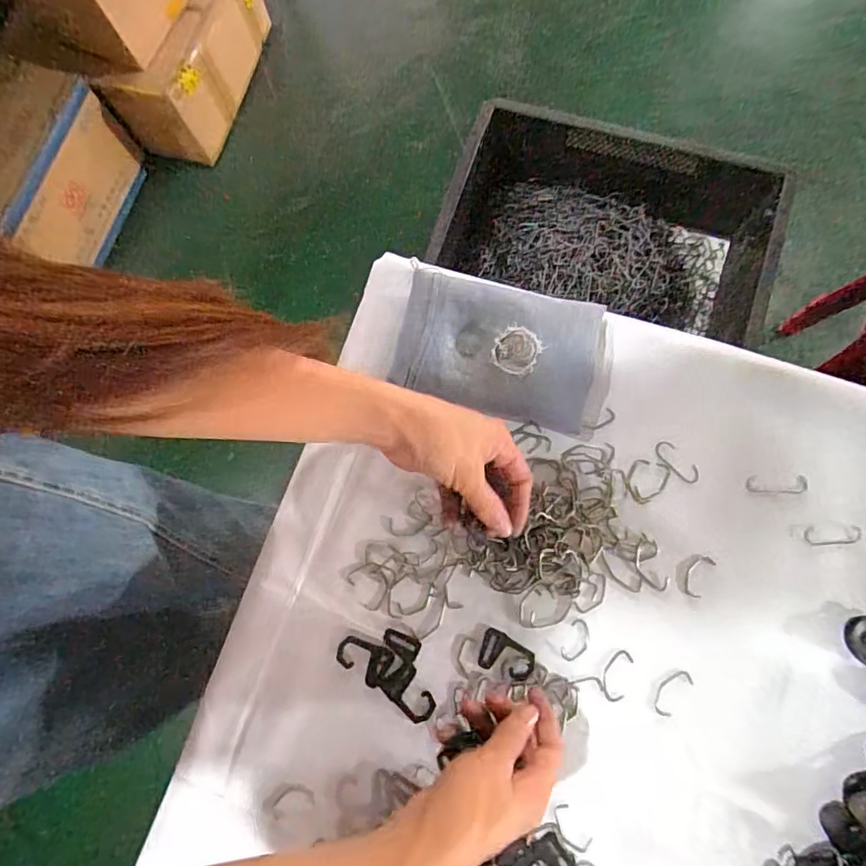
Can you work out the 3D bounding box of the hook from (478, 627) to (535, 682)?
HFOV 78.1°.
[{"bbox_3d":[0.058,0.173,0.414,0.043,0.004,0.029,19,80,6],"label":"hook"}]

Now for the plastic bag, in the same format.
[{"bbox_3d":[0.060,-0.071,0.448,0.178,0.034,0.111,17,80,6],"label":"plastic bag"}]

